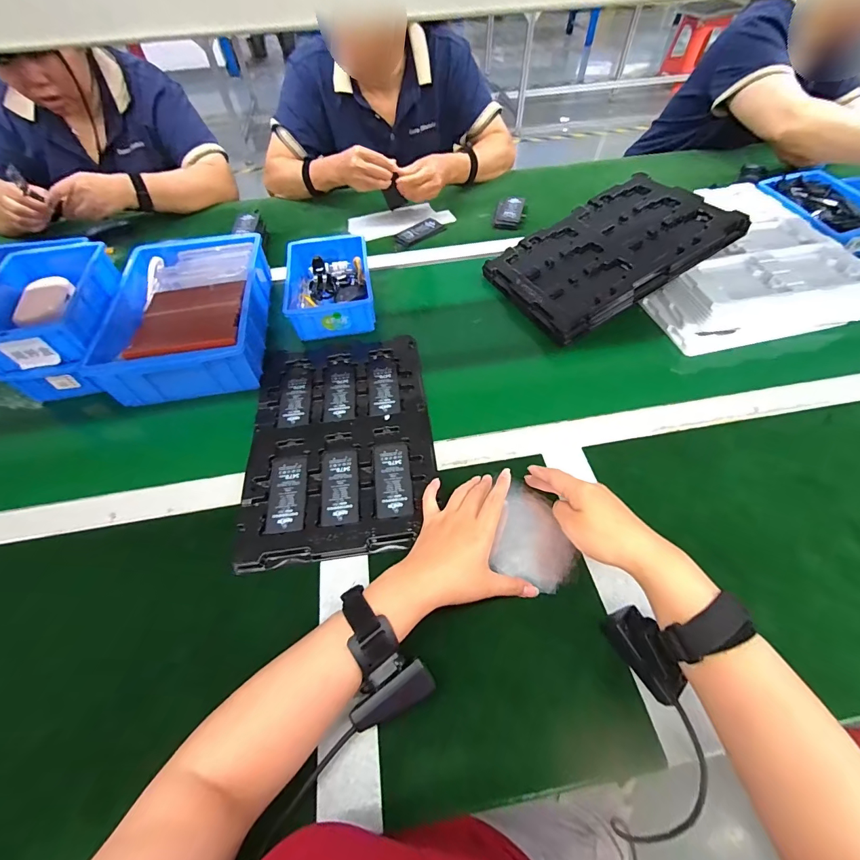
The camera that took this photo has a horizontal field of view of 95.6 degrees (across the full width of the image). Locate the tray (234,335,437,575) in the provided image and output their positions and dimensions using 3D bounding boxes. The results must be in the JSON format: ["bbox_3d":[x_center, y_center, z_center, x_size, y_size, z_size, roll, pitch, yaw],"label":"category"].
[{"bbox_3d":[-0.121,-0.012,0.526,0.229,0.015,0.371,-9,54,-3],"label":"tray"}]

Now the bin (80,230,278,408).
[{"bbox_3d":[-0.372,-0.187,0.616,0.214,0.094,0.316,-9,55,-4],"label":"bin"}]

